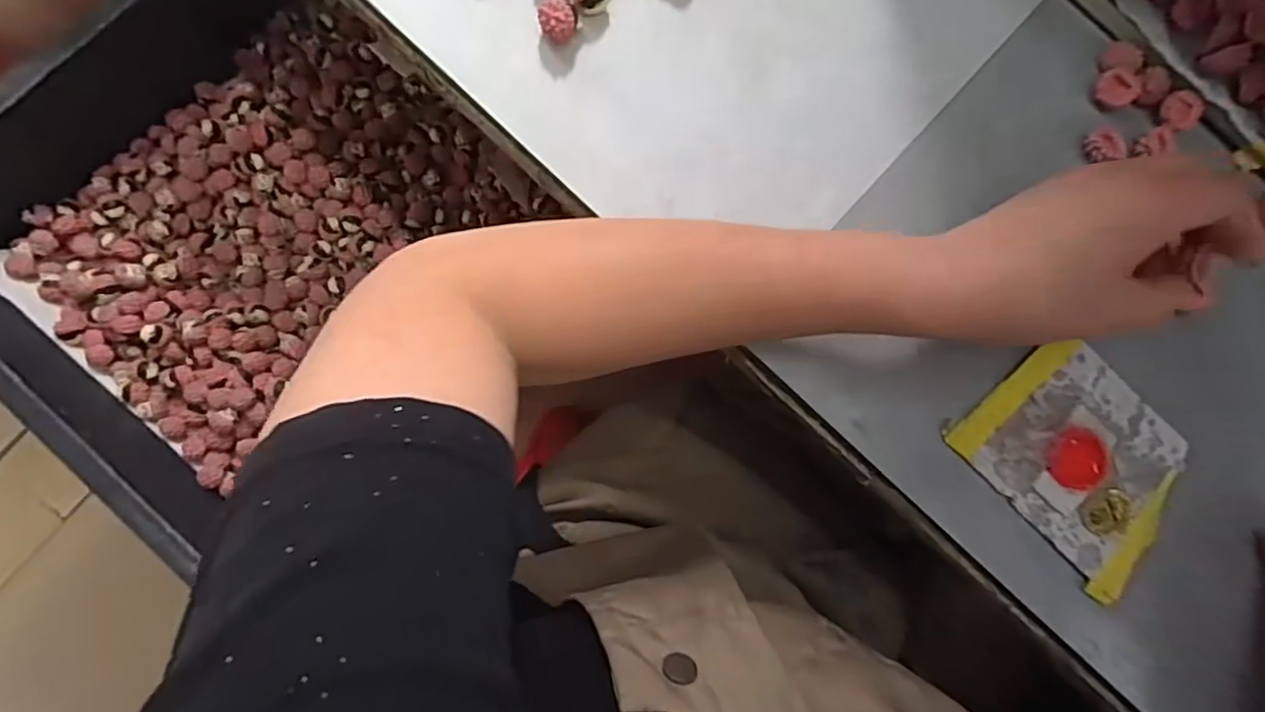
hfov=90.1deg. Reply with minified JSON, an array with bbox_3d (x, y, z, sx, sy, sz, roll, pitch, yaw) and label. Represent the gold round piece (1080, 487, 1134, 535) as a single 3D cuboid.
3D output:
[{"bbox_3d":[0.241,0.080,0.319,0.028,0.004,0.021,-32,89,-9],"label":"gold round piece"}]

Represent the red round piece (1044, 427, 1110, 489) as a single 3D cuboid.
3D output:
[{"bbox_3d":[0.224,0.051,0.316,0.028,0.010,0.030,1,84,-7],"label":"red round piece"}]

